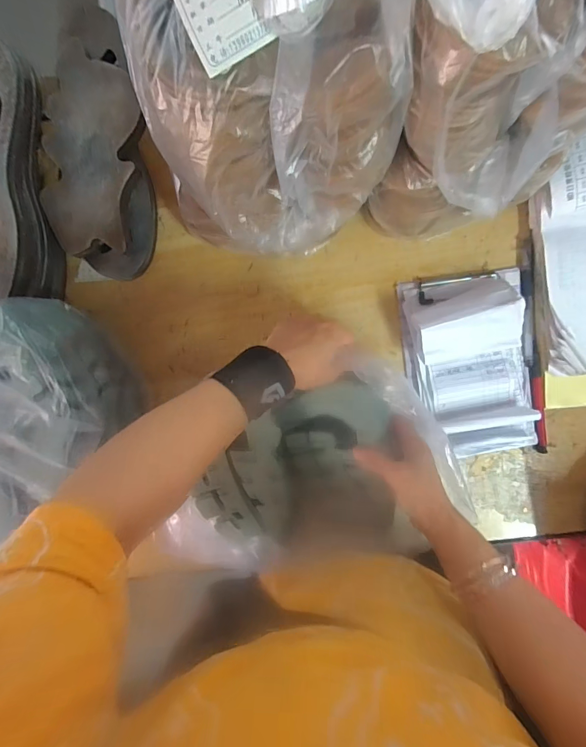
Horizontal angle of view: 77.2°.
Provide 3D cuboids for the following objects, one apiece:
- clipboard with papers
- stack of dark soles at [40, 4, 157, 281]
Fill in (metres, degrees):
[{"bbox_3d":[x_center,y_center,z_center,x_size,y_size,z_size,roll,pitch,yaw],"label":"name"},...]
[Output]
[{"bbox_3d":[0.214,-0.008,0.423,0.147,0.037,0.214,-8,94,4],"label":"clipboard with papers"},{"bbox_3d":[-0.230,-0.249,0.426,0.116,0.053,0.270,-5,94,4],"label":"stack of dark soles"}]

